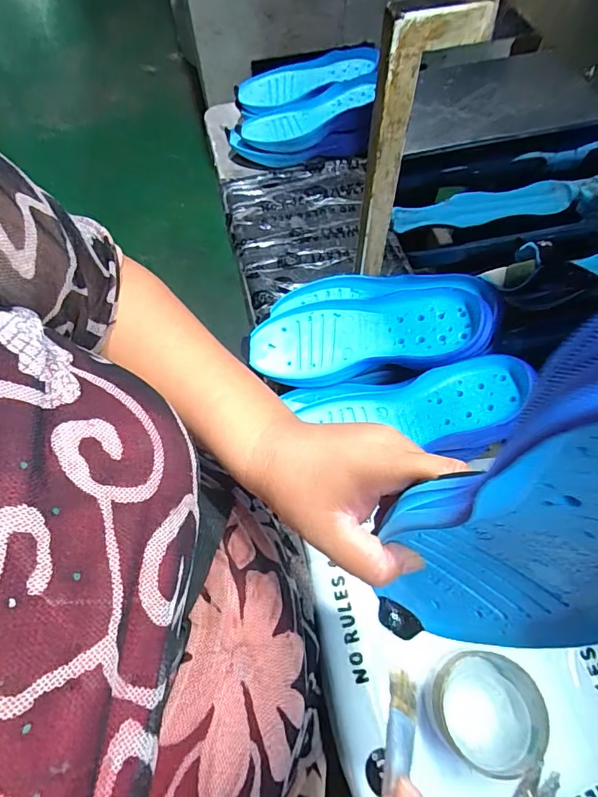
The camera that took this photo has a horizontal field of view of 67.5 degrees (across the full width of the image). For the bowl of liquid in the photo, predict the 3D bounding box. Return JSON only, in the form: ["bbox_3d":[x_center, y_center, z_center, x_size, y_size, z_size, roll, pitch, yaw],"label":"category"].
[{"bbox_3d":[0.152,0.258,0.370,0.087,0.046,0.080,0,62,1],"label":"bowl of liquid"}]

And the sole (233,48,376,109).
[{"bbox_3d":[0.014,-0.567,0.789,0.242,0.026,0.108,-8,62,11],"label":"sole"}]

